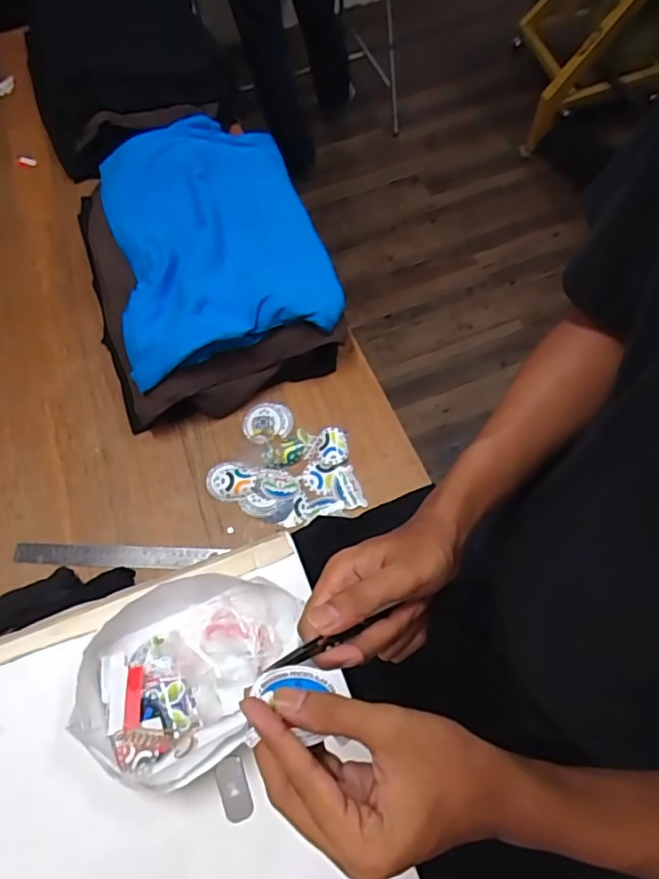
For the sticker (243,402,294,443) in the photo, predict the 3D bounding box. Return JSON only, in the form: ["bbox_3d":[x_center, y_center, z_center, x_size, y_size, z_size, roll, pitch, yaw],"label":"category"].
[{"bbox_3d":[-0.090,-0.026,0.823,0.072,0.008,0.064,-11,65,-2],"label":"sticker"}]

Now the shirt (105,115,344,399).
[{"bbox_3d":[-0.184,-0.338,0.905,0.327,0.070,0.535,-12,62,-12],"label":"shirt"}]

